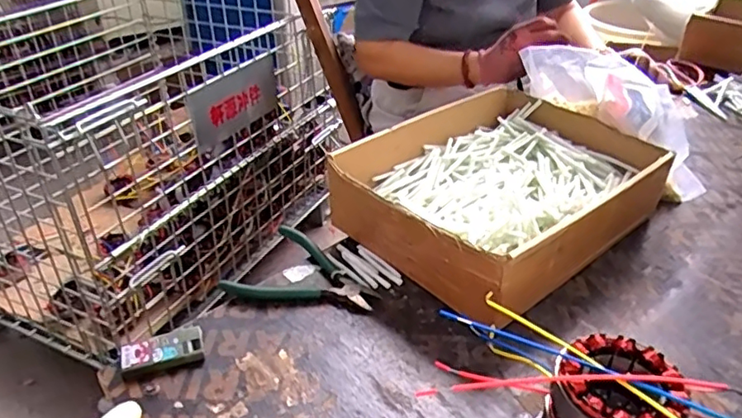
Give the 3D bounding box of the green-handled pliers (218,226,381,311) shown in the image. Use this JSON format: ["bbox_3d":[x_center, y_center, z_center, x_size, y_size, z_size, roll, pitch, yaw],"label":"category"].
[{"bbox_3d":[-0.061,0.069,0.589,0.135,0.019,0.105,15,35,20],"label":"green-handled pliers"}]

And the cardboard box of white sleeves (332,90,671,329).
[{"bbox_3d":[0.146,-0.022,0.656,0.329,0.092,0.239,-25,41,-34],"label":"cardboard box of white sleeves"}]

